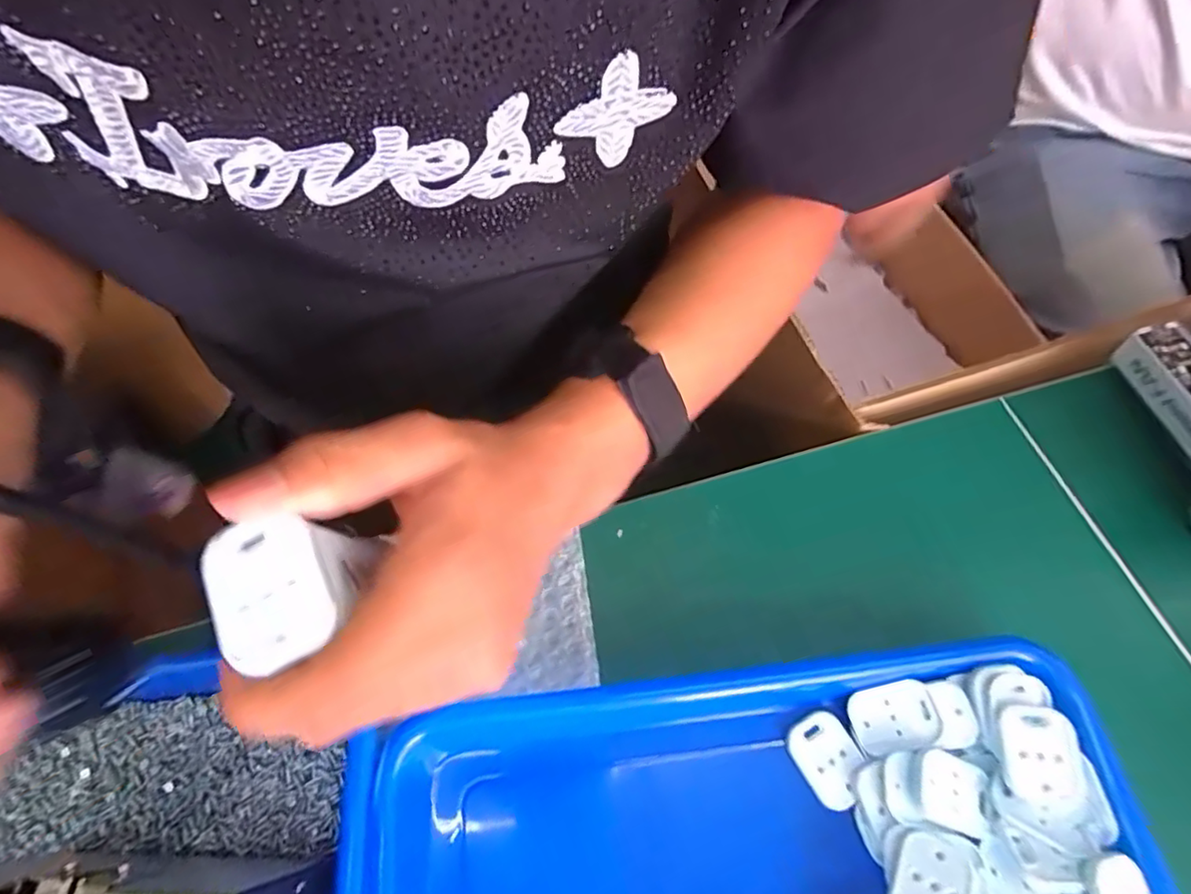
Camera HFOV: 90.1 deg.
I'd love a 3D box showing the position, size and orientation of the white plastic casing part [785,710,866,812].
[{"bbox_3d":[0.113,0.152,0.288,0.028,0.008,0.039,-26,66,-13],"label":"white plastic casing part"}]

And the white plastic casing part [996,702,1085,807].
[{"bbox_3d":[0.201,0.138,0.268,0.031,0.010,0.039,6,63,2],"label":"white plastic casing part"}]

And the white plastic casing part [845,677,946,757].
[{"bbox_3d":[0.145,0.131,0.288,0.038,0.012,0.030,-9,63,-5],"label":"white plastic casing part"}]

